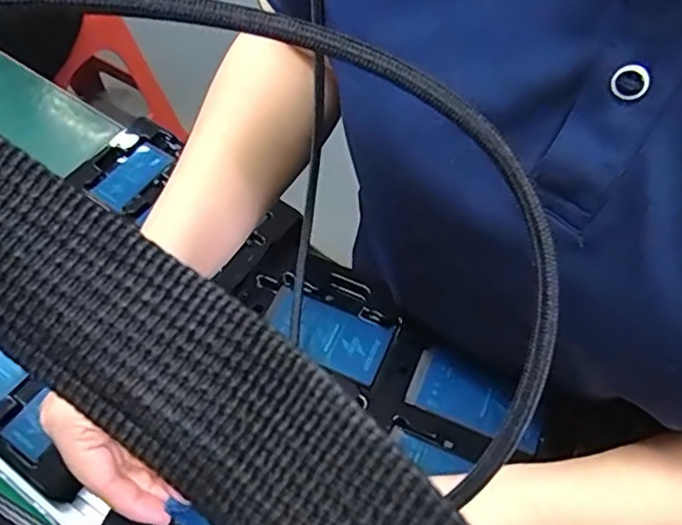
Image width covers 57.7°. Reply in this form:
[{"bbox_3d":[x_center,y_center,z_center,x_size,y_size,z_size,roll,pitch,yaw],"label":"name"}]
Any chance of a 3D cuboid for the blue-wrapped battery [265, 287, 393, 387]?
[{"bbox_3d":[-0.011,0.047,0.409,0.081,0.010,0.040,21,62,11],"label":"blue-wrapped battery"}]

